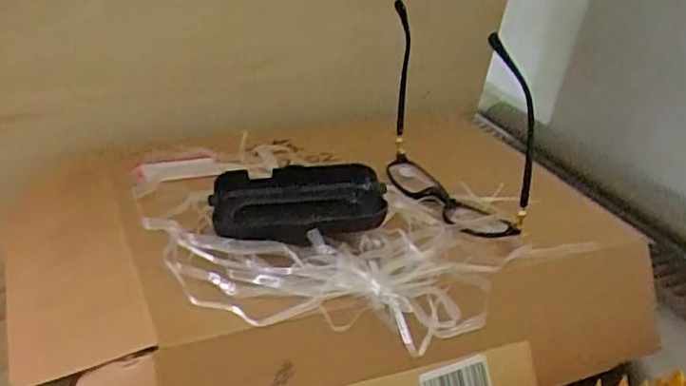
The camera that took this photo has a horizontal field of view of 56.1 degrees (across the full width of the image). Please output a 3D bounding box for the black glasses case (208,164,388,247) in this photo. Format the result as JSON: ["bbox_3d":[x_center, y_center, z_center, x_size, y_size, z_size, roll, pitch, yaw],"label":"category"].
[{"bbox_3d":[-0.030,0.009,0.436,0.115,0.034,0.058,-6,30,-20],"label":"black glasses case"}]

